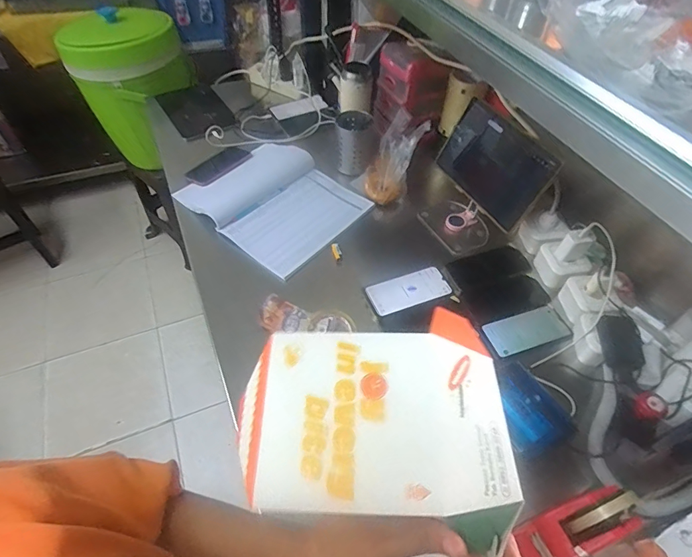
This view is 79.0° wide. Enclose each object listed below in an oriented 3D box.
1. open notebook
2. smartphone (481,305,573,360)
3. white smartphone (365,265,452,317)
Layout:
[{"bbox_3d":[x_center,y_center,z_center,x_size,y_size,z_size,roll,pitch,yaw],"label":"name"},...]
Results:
[{"bbox_3d":[-0.164,-0.185,0.967,0.359,0.028,0.310,35,59,22],"label":"open notebook"},{"bbox_3d":[0.334,0.096,0.776,0.165,0.012,0.075,-15,54,-13],"label":"smartphone"},{"bbox_3d":[0.123,0.024,0.833,0.156,0.011,0.074,-17,60,-8],"label":"white smartphone"}]

